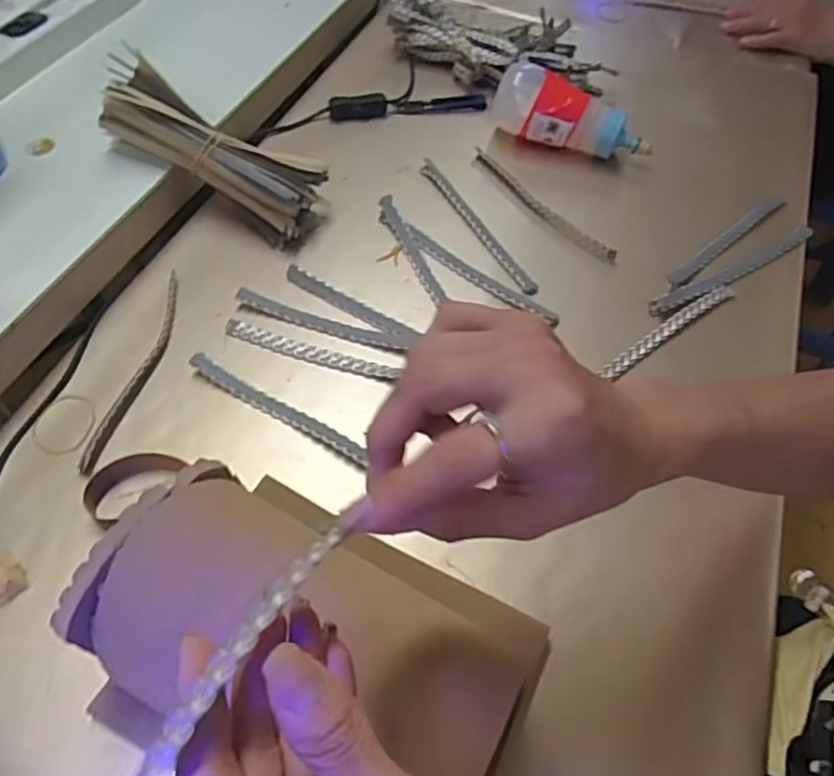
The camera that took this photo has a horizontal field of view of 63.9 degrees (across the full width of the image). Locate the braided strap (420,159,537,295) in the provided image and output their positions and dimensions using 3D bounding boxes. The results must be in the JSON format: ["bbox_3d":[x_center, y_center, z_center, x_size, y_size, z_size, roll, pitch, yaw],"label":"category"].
[{"bbox_3d":[0.052,-0.150,0.605,0.016,0.006,0.190,-23,58,-18],"label":"braided strap"}]

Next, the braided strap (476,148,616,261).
[{"bbox_3d":[0.111,-0.174,0.621,0.021,0.010,0.185,-28,60,-21],"label":"braided strap"}]

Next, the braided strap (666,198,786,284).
[{"bbox_3d":[0.276,-0.134,0.594,0.169,0.005,0.016,-35,63,-24],"label":"braided strap"}]

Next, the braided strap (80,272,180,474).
[{"bbox_3d":[-0.207,-0.016,0.506,0.021,0.009,0.184,8,54,3],"label":"braided strap"}]

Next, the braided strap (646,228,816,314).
[{"bbox_3d":[0.277,-0.103,0.576,0.190,0.006,0.017,-25,59,-19],"label":"braided strap"}]

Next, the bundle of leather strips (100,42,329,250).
[{"bbox_3d":[-0.178,-0.208,0.587,0.209,0.054,0.068,32,57,-2],"label":"bundle of leather strips"}]

